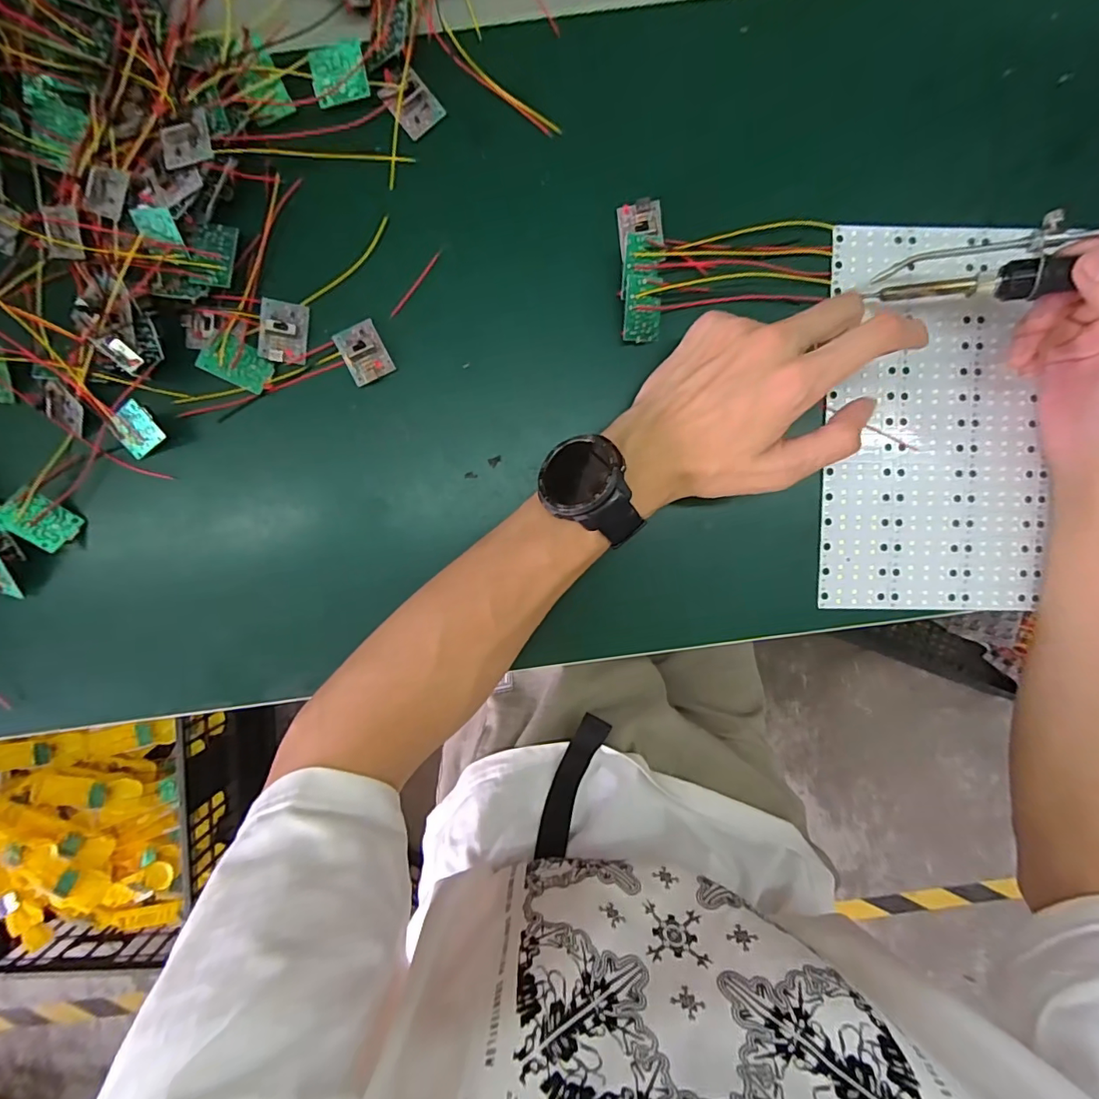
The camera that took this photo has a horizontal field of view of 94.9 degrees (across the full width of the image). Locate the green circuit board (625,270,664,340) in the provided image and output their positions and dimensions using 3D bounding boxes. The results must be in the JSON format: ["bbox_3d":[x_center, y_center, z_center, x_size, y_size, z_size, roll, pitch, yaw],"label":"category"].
[{"bbox_3d":[0.057,-0.146,0.305,0.024,0.012,0.036,0,95,-1],"label":"green circuit board"}]

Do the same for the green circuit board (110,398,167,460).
[{"bbox_3d":[-0.253,-0.073,0.308,0.034,0.005,0.028,-21,115,22],"label":"green circuit board"}]

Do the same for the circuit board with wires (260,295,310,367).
[{"bbox_3d":[-0.163,-0.135,0.310,0.027,0.009,0.037,1,93,-20],"label":"circuit board with wires"}]

